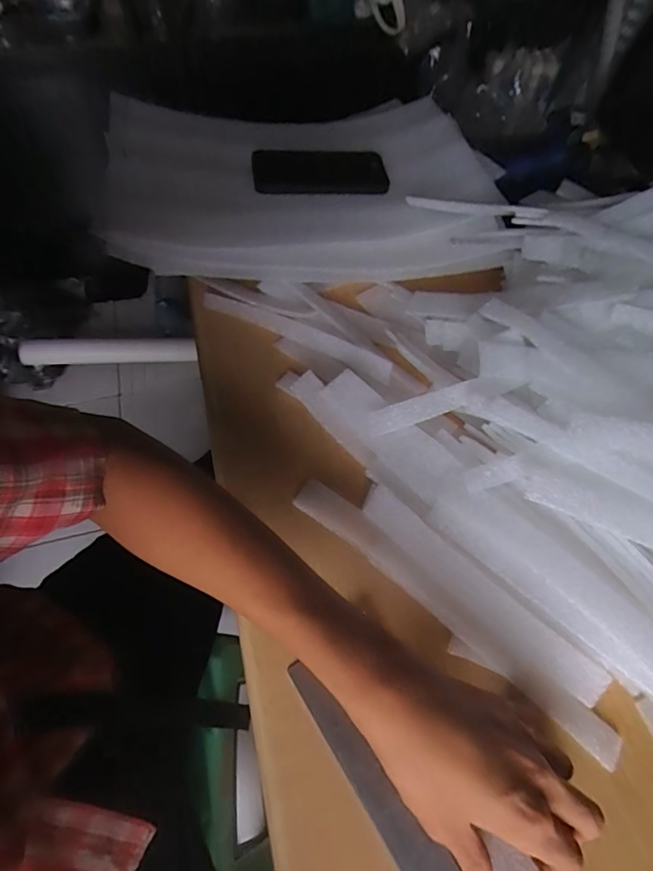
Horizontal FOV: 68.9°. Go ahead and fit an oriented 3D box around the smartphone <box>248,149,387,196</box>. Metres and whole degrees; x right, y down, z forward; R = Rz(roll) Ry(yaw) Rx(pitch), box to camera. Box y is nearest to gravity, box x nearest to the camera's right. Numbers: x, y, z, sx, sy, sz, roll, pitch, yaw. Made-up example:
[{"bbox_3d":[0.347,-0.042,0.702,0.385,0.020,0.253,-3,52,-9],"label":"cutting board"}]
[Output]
[{"bbox_3d":[-0.006,-0.306,0.552,0.153,0.013,0.079,-4,59,-3],"label":"smartphone"}]

